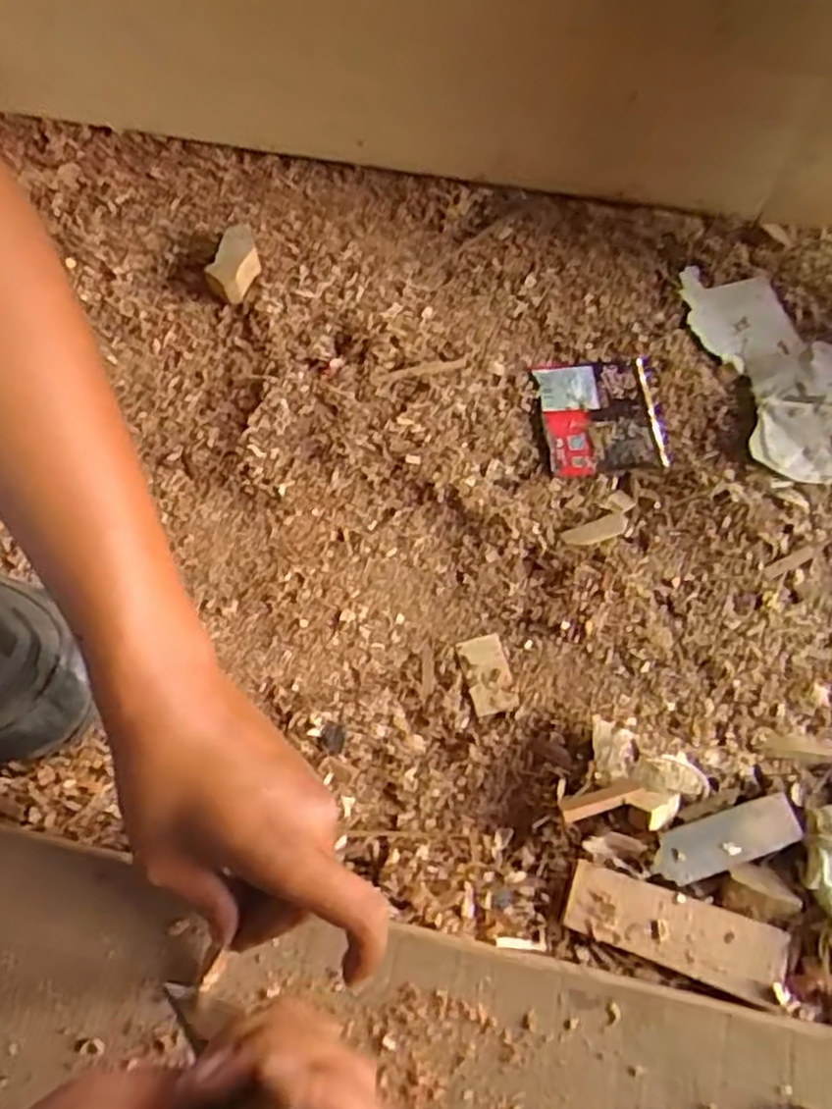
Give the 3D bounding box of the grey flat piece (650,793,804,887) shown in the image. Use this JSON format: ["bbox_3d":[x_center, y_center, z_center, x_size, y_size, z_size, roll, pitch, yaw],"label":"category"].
[{"bbox_3d":[0.168,0.154,0.412,0.088,0.006,0.026,-13,63,-14],"label":"grey flat piece"}]

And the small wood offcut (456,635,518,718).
[{"bbox_3d":[0.044,0.074,0.473,0.026,0.004,0.049,-12,65,-6],"label":"small wood offcut"}]

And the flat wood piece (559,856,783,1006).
[{"bbox_3d":[0.133,0.193,0.392,0.111,0.011,0.036,18,65,8],"label":"flat wood piece"}]

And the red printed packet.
[{"bbox_3d":[0.134,-0.100,0.553,0.084,0.008,0.090,-6,65,-4],"label":"red printed packet"}]

